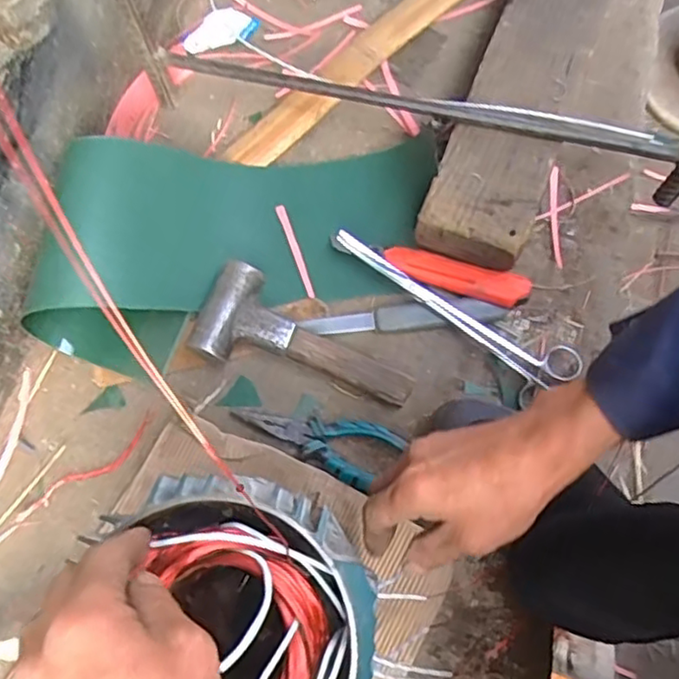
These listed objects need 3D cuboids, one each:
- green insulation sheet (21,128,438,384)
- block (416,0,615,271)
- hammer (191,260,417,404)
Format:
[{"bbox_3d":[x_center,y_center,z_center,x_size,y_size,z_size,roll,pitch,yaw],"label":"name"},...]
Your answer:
[{"bbox_3d":[-0.093,-0.090,0.576,0.375,0.088,0.178,-10,74,-2],"label":"green insulation sheet"},{"bbox_3d":[0.248,-0.391,0.661,0.104,0.064,0.703,21,76,7],"label":"block"},{"bbox_3d":[-0.028,0.007,0.573,0.192,0.041,0.084,23,76,7],"label":"hammer"}]

